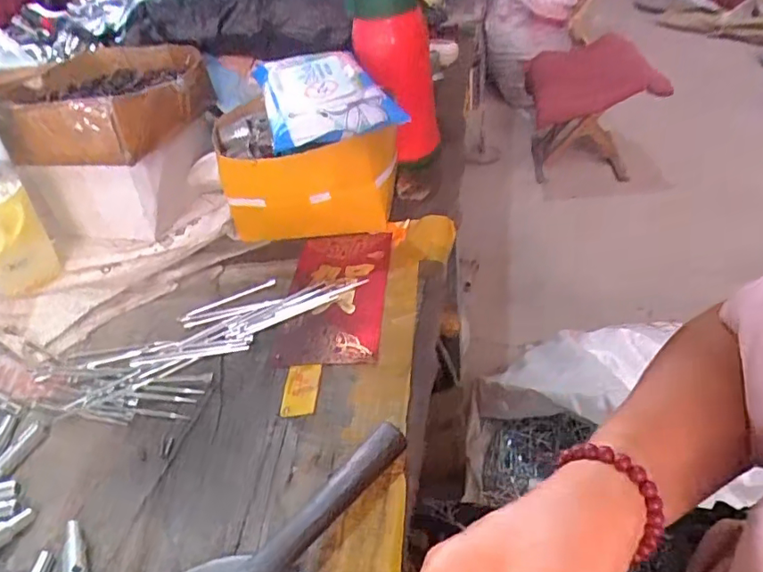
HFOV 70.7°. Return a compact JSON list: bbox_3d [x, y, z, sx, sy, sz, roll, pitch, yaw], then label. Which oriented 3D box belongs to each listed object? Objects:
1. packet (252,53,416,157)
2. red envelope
[{"bbox_3d":[-0.052,-0.176,0.483,0.108,0.030,0.160,-13,40,-8],"label":"packet"},{"bbox_3d":[-0.038,0.004,0.464,0.085,0.007,0.169,-5,39,9],"label":"red envelope"}]

